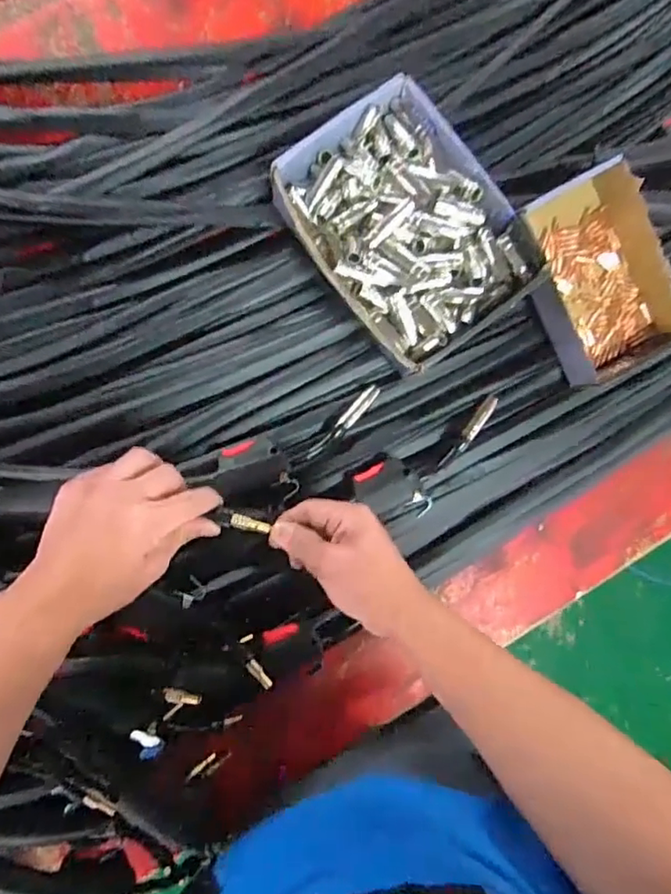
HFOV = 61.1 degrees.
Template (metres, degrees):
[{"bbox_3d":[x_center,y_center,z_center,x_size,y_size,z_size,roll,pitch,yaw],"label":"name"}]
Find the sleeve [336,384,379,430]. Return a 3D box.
[{"bbox_3d":[0.024,-0.041,0.595,0.016,0.011,0.058,43,85,-5],"label":"sleeve"}]

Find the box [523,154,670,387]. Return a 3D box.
[{"bbox_3d":[0.277,-0.179,0.606,0.134,0.063,0.202,-29,93,-6],"label":"box"}]

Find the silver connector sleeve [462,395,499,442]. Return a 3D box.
[{"bbox_3d":[0.156,-0.031,0.610,0.015,0.012,0.062,39,69,-5],"label":"silver connector sleeve"}]

